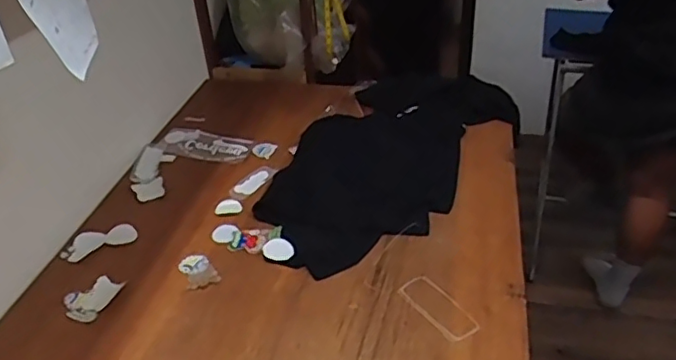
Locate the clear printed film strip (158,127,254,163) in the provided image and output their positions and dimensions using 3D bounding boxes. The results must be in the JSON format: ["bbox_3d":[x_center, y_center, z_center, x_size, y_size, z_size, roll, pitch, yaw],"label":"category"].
[{"bbox_3d":[-0.339,-0.087,1.524,0.248,0.012,0.102,14,44,22],"label":"clear printed film strip"}]

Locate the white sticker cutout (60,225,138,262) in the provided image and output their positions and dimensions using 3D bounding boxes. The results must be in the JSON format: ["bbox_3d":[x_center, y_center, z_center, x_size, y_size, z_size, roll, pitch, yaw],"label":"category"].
[{"bbox_3d":[-0.484,0.122,1.226,0.143,0.007,0.070,-21,47,-17],"label":"white sticker cutout"}]

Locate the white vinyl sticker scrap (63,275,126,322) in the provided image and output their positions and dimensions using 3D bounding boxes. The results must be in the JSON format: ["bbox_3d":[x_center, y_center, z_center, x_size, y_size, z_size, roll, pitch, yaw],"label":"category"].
[{"bbox_3d":[-0.449,0.212,1.098,0.081,0.010,0.096,13,39,21],"label":"white vinyl sticker scrap"}]

